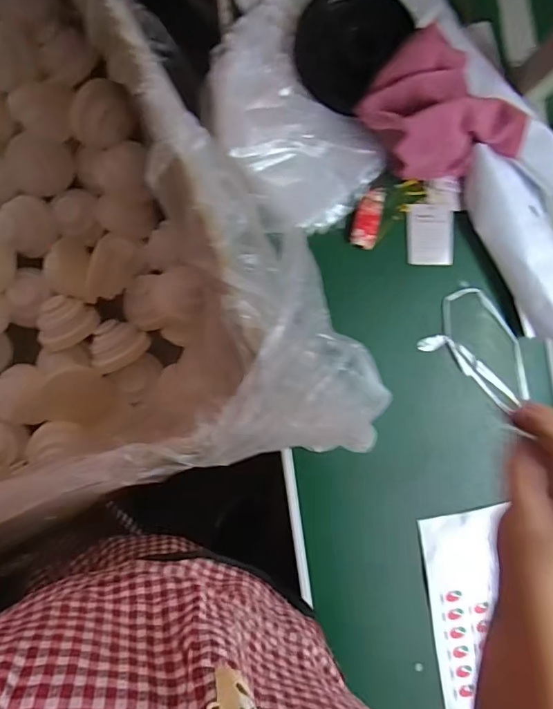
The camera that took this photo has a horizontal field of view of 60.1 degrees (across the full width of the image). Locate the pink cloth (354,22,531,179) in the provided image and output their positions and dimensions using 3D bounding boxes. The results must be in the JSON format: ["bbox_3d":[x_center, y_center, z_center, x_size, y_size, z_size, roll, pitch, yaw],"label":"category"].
[{"bbox_3d":[0.170,-0.259,0.521,0.144,0.063,0.168,-37,94,-9],"label":"pink cloth"}]

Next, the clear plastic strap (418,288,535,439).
[{"bbox_3d":[0.248,0.000,0.560,0.157,0.025,0.099,45,82,-5],"label":"clear plastic strap"}]

